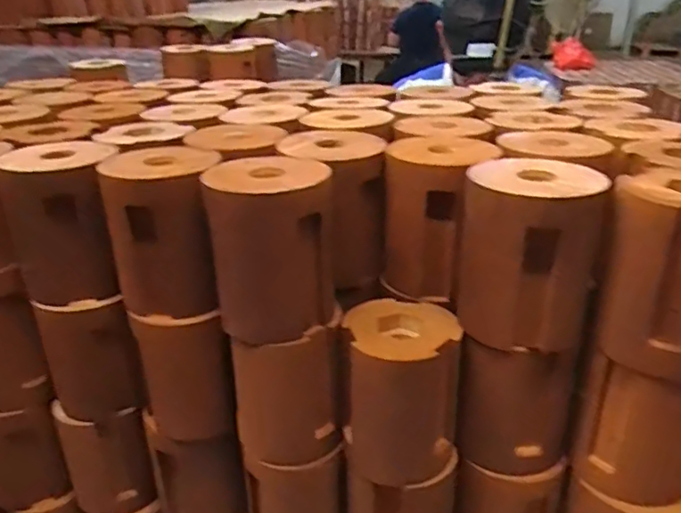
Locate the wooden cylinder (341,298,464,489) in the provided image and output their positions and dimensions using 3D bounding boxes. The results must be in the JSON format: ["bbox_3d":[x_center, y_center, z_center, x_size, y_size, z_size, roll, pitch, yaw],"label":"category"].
[{"bbox_3d":[0.040,0.090,0.398,0.078,0.099,0.076,2,26,6],"label":"wooden cylinder"}]

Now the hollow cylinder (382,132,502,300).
[{"bbox_3d":[0.067,-0.030,0.420,0.075,0.100,0.085,6,27,15],"label":"hollow cylinder"}]

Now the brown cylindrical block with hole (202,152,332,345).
[{"bbox_3d":[-0.045,-0.008,0.374,0.077,0.096,0.075,-4,26,-6],"label":"brown cylindrical block with hole"}]

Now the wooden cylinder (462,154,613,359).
[{"bbox_3d":[0.114,-0.004,0.358,0.080,0.099,0.072,6,27,15],"label":"wooden cylinder"}]

